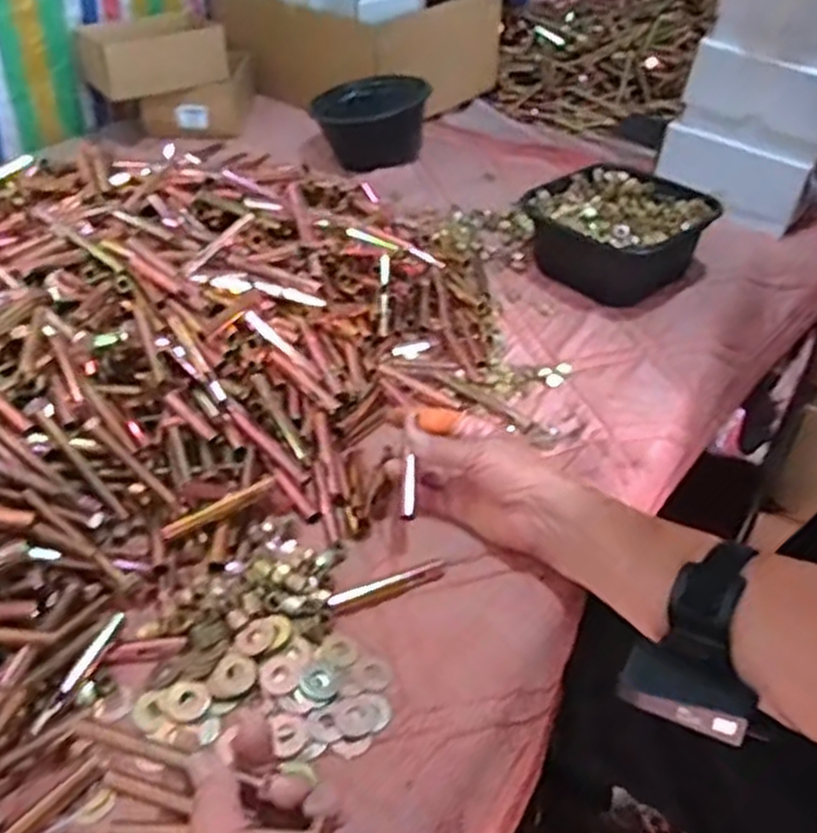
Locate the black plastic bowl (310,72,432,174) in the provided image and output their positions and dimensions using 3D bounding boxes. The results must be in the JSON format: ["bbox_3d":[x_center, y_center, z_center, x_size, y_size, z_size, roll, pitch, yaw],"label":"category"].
[{"bbox_3d":[-0.055,-0.406,1.068,0.152,0.087,0.164,-1,39,-6],"label":"black plastic bowl"}]

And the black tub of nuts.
[{"bbox_3d":[0.217,-0.195,0.836,0.172,0.076,0.162,-22,46,-29],"label":"black tub of nuts"}]

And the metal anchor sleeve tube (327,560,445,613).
[{"bbox_3d":[-0.013,0.113,0.527,0.086,0.007,0.013,-15,45,-19],"label":"metal anchor sleeve tube"}]

